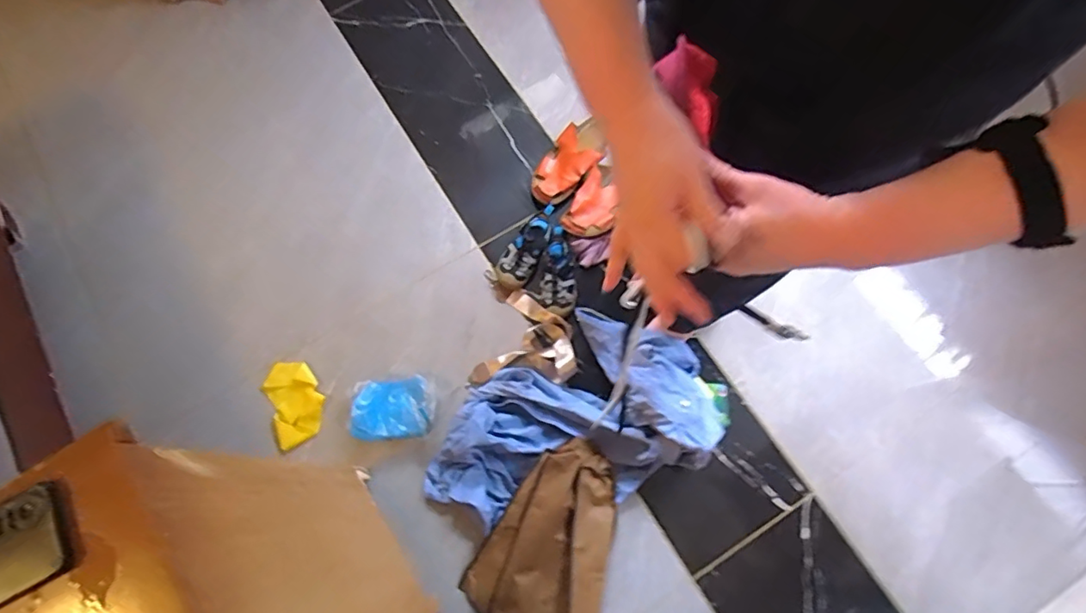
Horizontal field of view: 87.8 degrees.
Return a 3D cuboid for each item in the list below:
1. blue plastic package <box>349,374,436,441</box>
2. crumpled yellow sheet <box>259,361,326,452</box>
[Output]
[{"bbox_3d":[-0.310,0.209,1.152,0.176,0.049,0.125,-6,72,-2],"label":"blue plastic package"},{"bbox_3d":[-0.520,0.200,1.181,0.106,0.018,0.169,-22,73,-7],"label":"crumpled yellow sheet"}]

